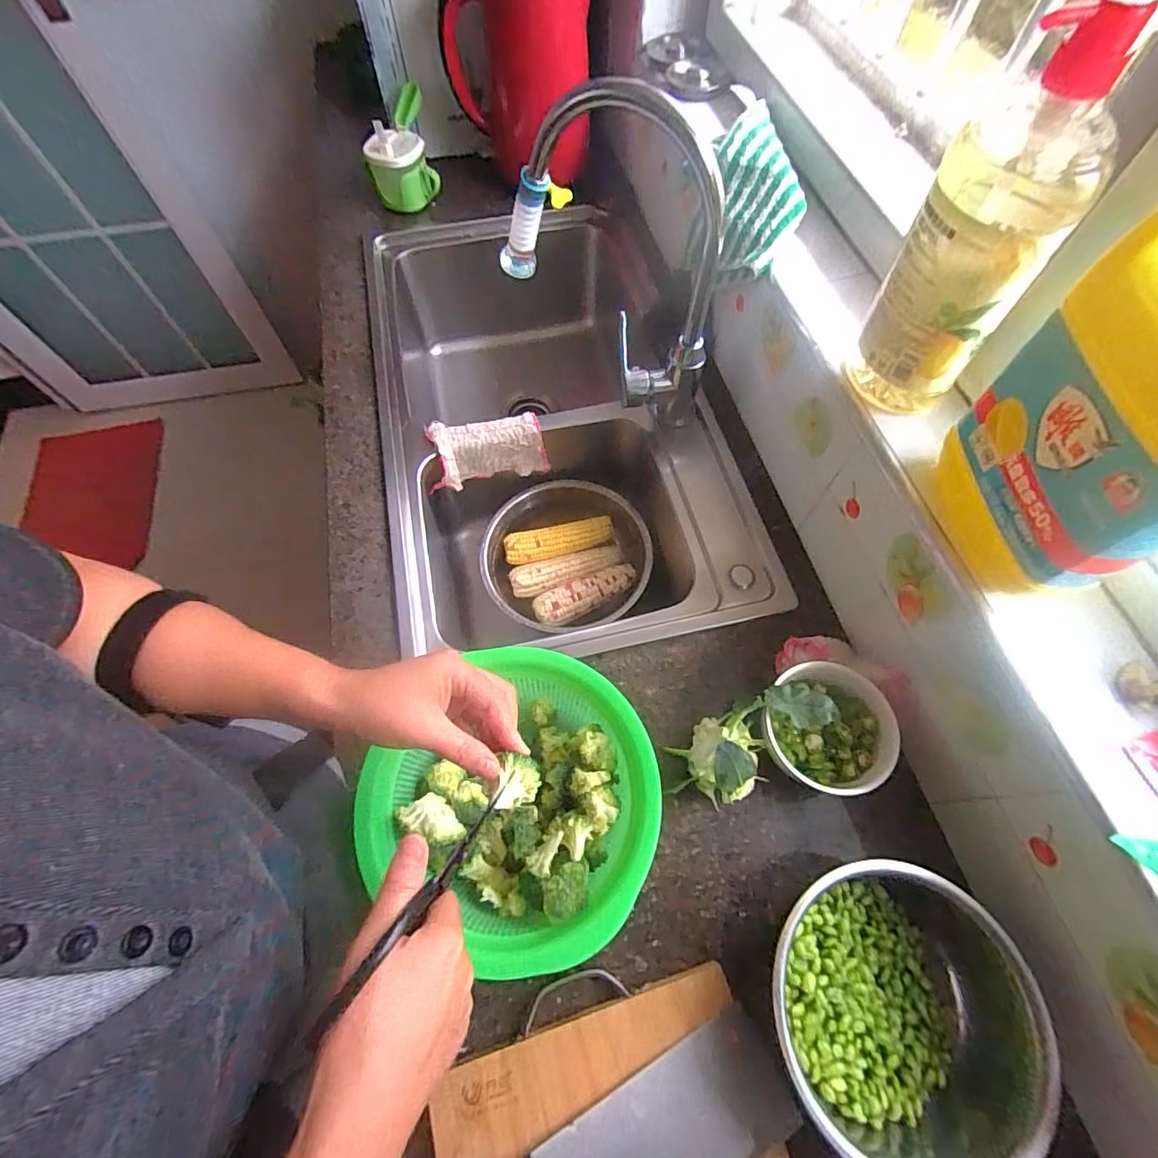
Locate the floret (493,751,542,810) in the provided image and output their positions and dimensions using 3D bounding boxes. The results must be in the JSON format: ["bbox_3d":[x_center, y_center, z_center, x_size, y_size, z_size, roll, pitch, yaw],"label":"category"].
[{"bbox_3d":[-0.041,0.134,0.345,0.029,0.023,0.030,-6,63,-2],"label":"floret"}]

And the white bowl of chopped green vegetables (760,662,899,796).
[{"bbox_3d":[0.217,0.136,0.473,0.105,0.068,0.108,0,63,1],"label":"white bowl of chopped green vegetables"}]

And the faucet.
[{"bbox_3d":[0.028,-0.335,0.550,0.228,0.287,0.115,2,64,1],"label":"faucet"}]

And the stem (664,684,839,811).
[{"bbox_3d":[0.146,0.140,0.461,0.134,0.102,0.063,-33,67,-15],"label":"stem"}]

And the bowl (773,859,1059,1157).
[{"bbox_3d":[0.228,0.313,0.386,0.171,0.066,0.180,0,63,1],"label":"bowl"}]

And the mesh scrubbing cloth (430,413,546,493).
[{"bbox_3d":[-0.121,-0.167,0.698,0.147,0.065,0.065,-8,65,-4],"label":"mesh scrubbing cloth"}]

